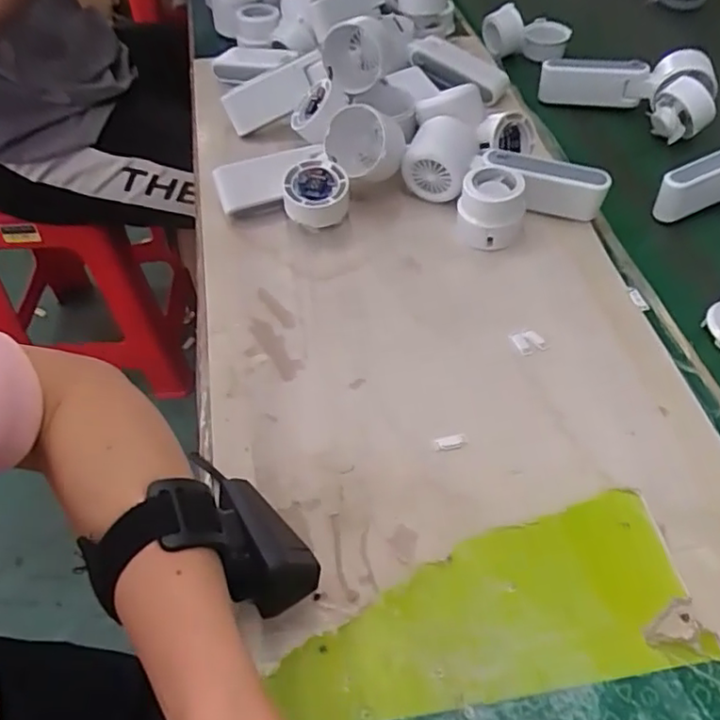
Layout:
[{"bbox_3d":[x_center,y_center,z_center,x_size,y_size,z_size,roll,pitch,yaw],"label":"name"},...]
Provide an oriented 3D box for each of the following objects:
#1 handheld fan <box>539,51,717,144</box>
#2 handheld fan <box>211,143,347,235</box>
[{"bbox_3d":[0.284,-0.287,0.632,0.173,0.058,0.069,35,60,25],"label":"handheld fan"},{"bbox_3d":[-0.065,-0.137,0.515,0.101,0.047,0.083,-17,53,-11],"label":"handheld fan"}]

